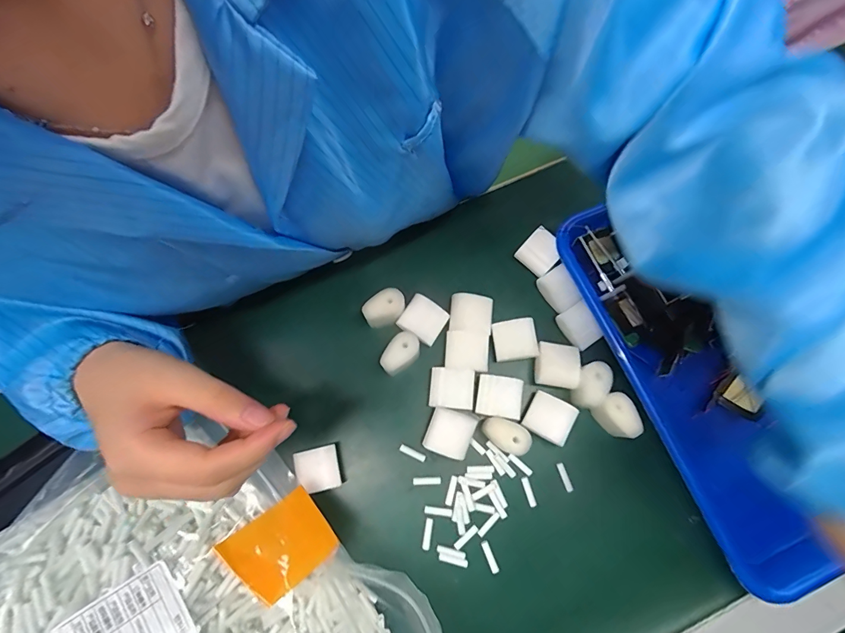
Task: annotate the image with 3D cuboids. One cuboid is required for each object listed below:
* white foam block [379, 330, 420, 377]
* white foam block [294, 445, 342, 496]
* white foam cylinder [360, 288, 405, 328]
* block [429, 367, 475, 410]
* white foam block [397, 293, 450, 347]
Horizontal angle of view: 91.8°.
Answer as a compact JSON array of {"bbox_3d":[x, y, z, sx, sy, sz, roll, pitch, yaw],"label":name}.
[{"bbox_3d":[-0.019,0.032,0.347,0.022,0.034,0.036,41,79,10],"label":"white foam block"},{"bbox_3d":[-0.085,0.125,0.336,0.034,0.016,0.033,-14,76,-4],"label":"white foam block"},{"bbox_3d":[-0.032,-0.006,0.353,0.035,0.030,0.022,-37,78,-9],"label":"white foam cylinder"},{"bbox_3d":[0.024,0.061,0.345,0.036,0.011,0.032,7,75,2],"label":"block"},{"bbox_3d":[0.001,0.003,0.356,0.036,0.013,0.033,32,78,8],"label":"white foam block"}]

